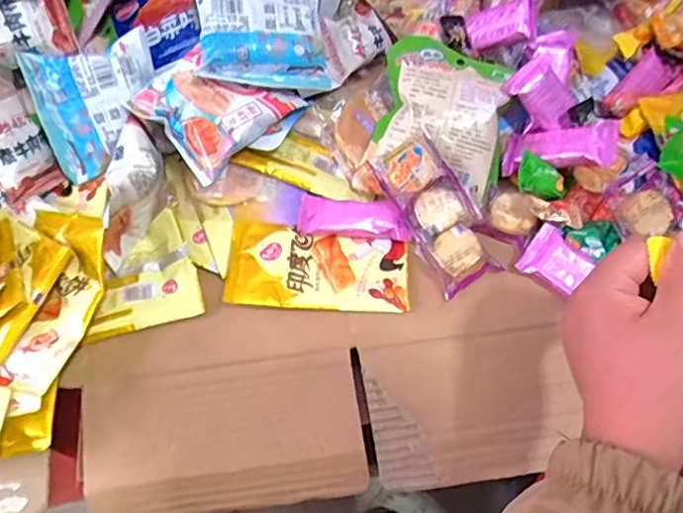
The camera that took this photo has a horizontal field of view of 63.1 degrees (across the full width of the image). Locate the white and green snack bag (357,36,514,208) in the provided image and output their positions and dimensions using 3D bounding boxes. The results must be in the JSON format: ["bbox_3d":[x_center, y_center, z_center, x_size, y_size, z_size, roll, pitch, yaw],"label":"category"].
[{"bbox_3d":[0.091,-0.131,0.505,0.113,0.054,0.130,12,60,11],"label":"white and green snack bag"}]

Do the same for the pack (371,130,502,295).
[{"bbox_3d":[0.084,-0.039,0.477,0.061,0.030,0.132,-27,82,-11],"label":"pack"}]

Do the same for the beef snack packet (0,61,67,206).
[{"bbox_3d":[-0.295,-0.118,0.505,0.038,0.120,0.084,5,40,41],"label":"beef snack packet"}]

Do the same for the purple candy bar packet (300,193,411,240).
[{"bbox_3d":[0.011,-0.033,0.489,0.097,0.015,0.038,8,60,9],"label":"purple candy bar packet"}]

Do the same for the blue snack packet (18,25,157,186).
[{"bbox_3d":[-0.227,-0.133,0.524,0.123,0.127,0.054,-17,21,10],"label":"blue snack packet"}]

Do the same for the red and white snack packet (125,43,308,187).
[{"bbox_3d":[-0.114,-0.138,0.498,0.098,0.041,0.114,35,67,23],"label":"red and white snack packet"}]

